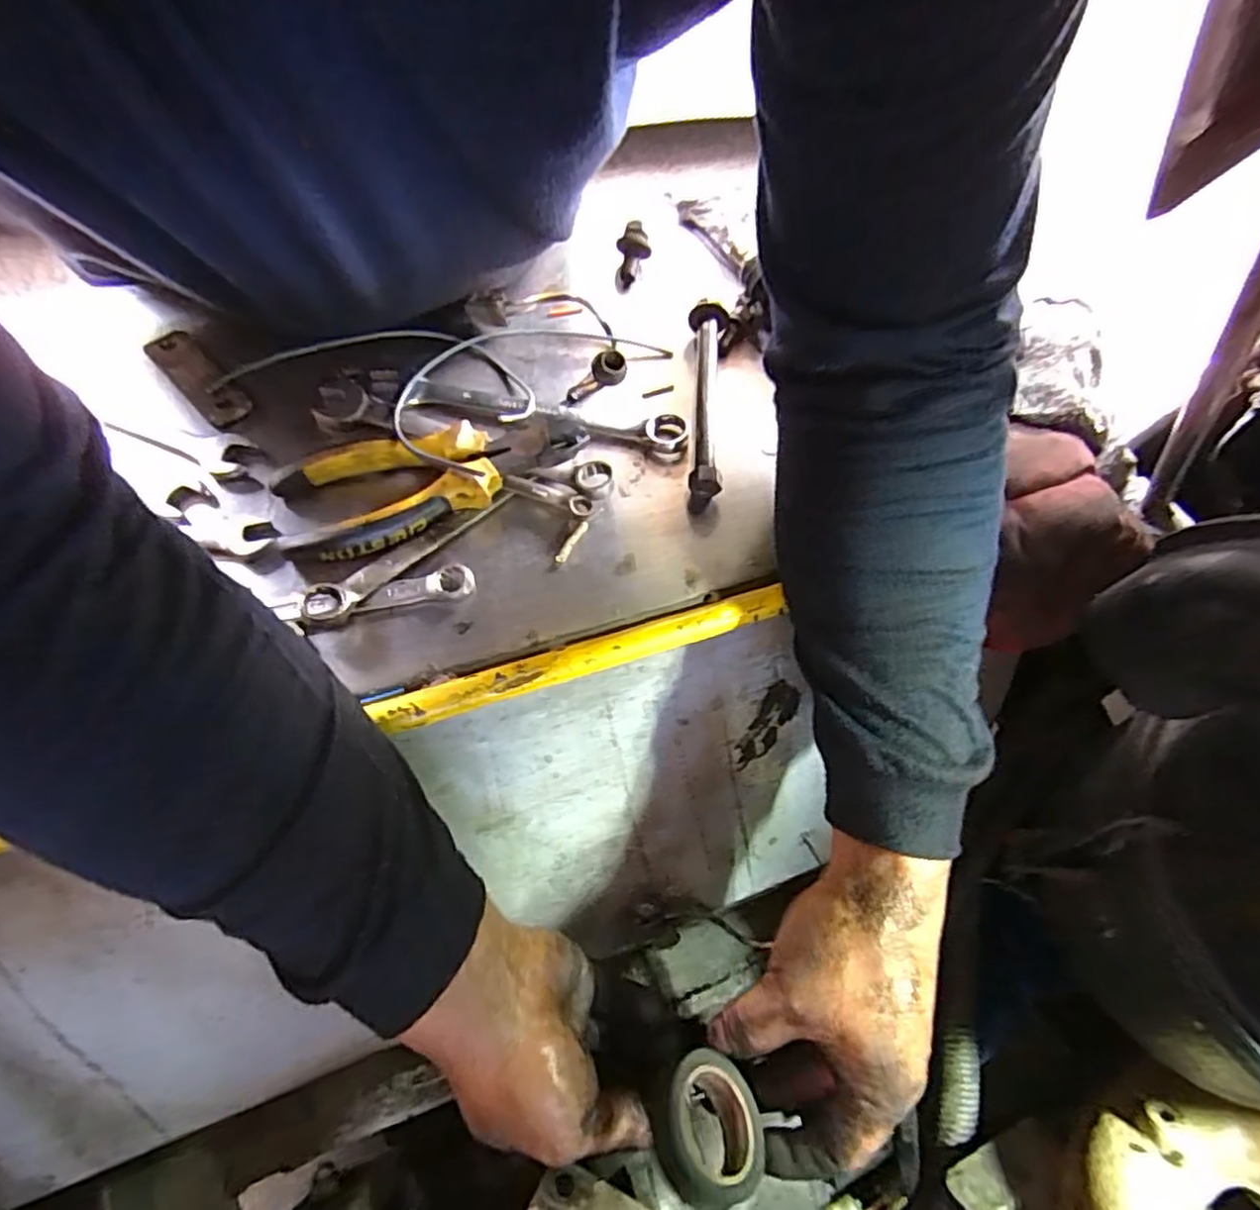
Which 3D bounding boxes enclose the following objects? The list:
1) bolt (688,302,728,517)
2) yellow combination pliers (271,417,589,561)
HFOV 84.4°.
[{"bbox_3d":[0.045,-0.118,0.401,0.020,0.021,0.133,3,64,-2],"label":"bolt"},{"bbox_3d":[-0.099,-0.064,0.356,0.150,0.028,0.056,-19,67,-12],"label":"yellow combination pliers"}]

